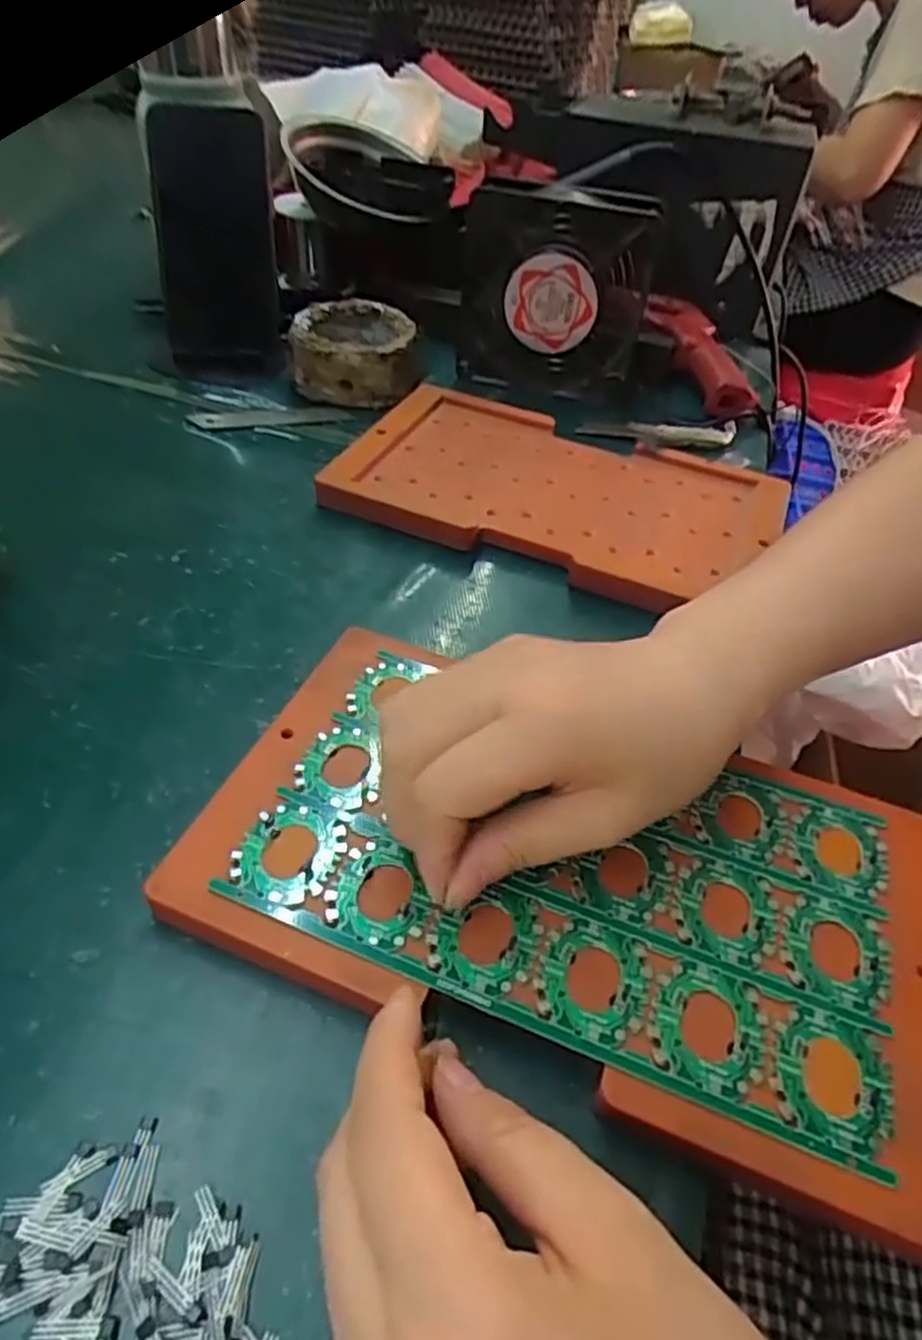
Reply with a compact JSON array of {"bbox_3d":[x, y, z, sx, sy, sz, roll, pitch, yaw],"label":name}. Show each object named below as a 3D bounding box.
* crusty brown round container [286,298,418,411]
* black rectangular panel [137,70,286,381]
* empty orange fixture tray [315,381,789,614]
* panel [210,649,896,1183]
[{"bbox_3d":[-0.071,-0.216,0.507,0.084,0.039,0.081,4,44,-3],"label":"crusty brown round container"},{"bbox_3d":[-0.159,-0.281,0.487,0.074,0.171,0.015,-6,17,-10],"label":"black rectangular panel"},{"bbox_3d":[0.057,-0.106,0.428,0.233,0.017,0.143,20,45,12],"label":"empty orange fixture tray"},{"bbox_3d":[0.037,0.063,0.252,0.203,0.005,0.126,14,47,9],"label":"panel"}]

